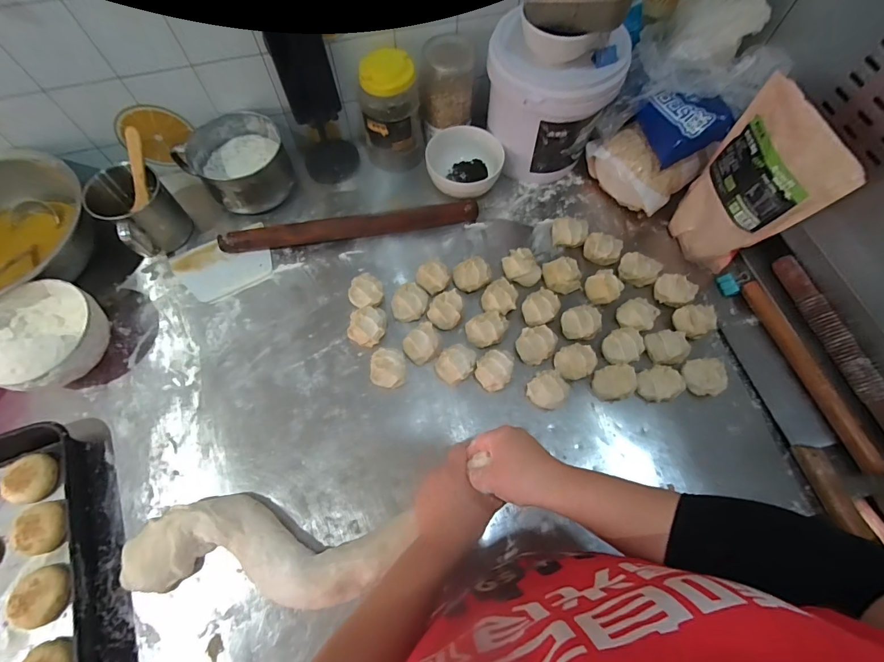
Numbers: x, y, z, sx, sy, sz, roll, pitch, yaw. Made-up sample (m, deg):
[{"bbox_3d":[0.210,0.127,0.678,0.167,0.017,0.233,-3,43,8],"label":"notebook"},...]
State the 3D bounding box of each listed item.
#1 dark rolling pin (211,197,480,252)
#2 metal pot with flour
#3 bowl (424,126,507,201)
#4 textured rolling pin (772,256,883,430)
[{"bbox_3d":[-0.146,-0.175,0.688,0.413,0.040,0.033,-8,67,-6],"label":"dark rolling pin"},{"bbox_3d":[-0.340,-0.287,0.711,0.147,0.079,0.150,1,66,-2],"label":"metal pot with flour"},{"bbox_3d":[0.038,-0.289,0.726,0.132,0.063,0.118,-3,67,-4],"label":"bowl"},{"bbox_3d":[0.597,0.025,0.622,0.030,0.038,0.312,-15,68,-9],"label":"textured rolling pin"}]

